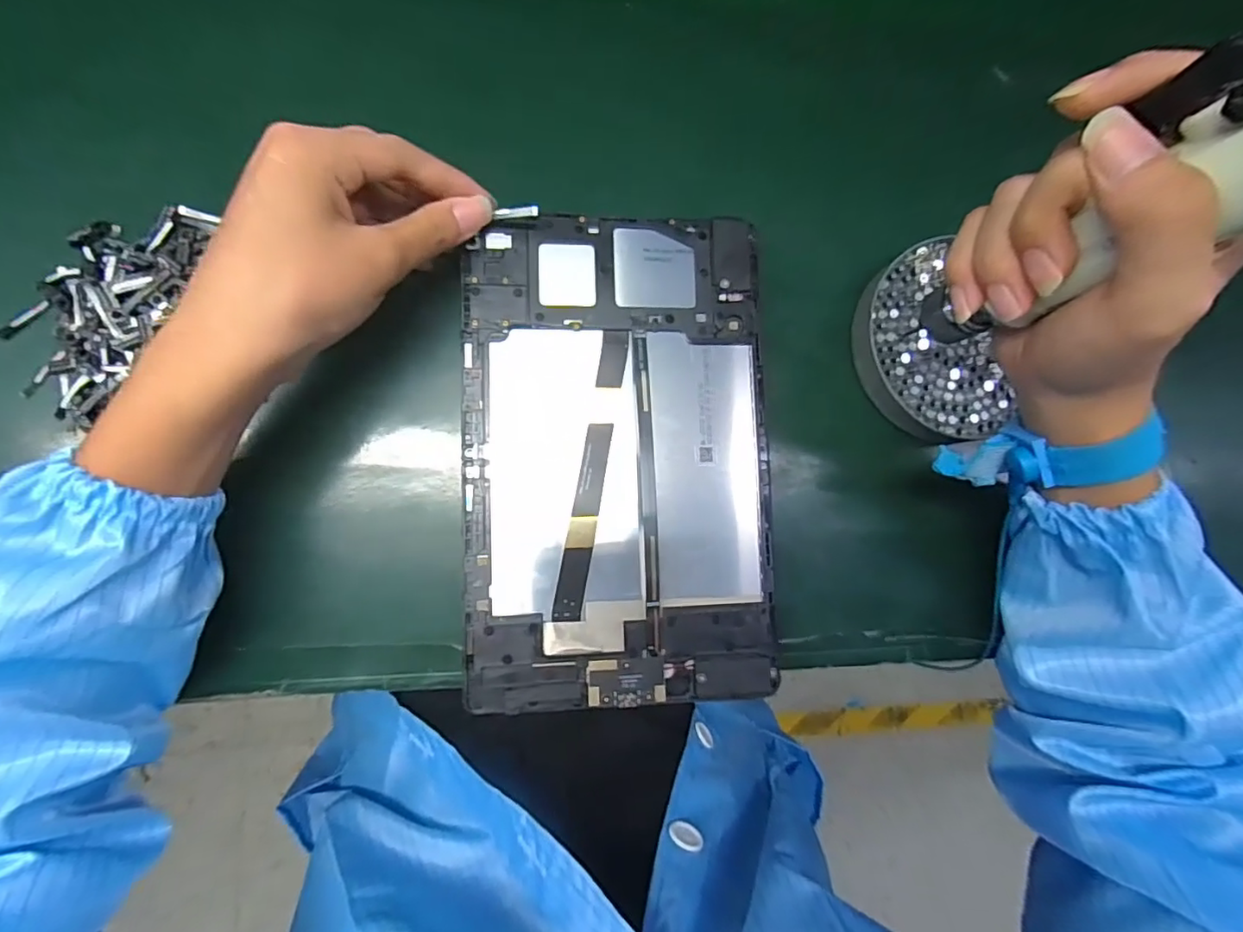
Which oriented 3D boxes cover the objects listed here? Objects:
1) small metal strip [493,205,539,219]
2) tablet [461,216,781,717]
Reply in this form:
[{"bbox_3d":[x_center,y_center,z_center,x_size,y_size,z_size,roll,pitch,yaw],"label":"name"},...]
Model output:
[{"bbox_3d":[-0.049,-0.120,0.268,0.021,0.004,0.005,1,86,10],"label":"small metal strip"},{"bbox_3d":[0.000,-0.006,0.275,0.148,0.012,0.235,-1,86,-8],"label":"tablet"}]

